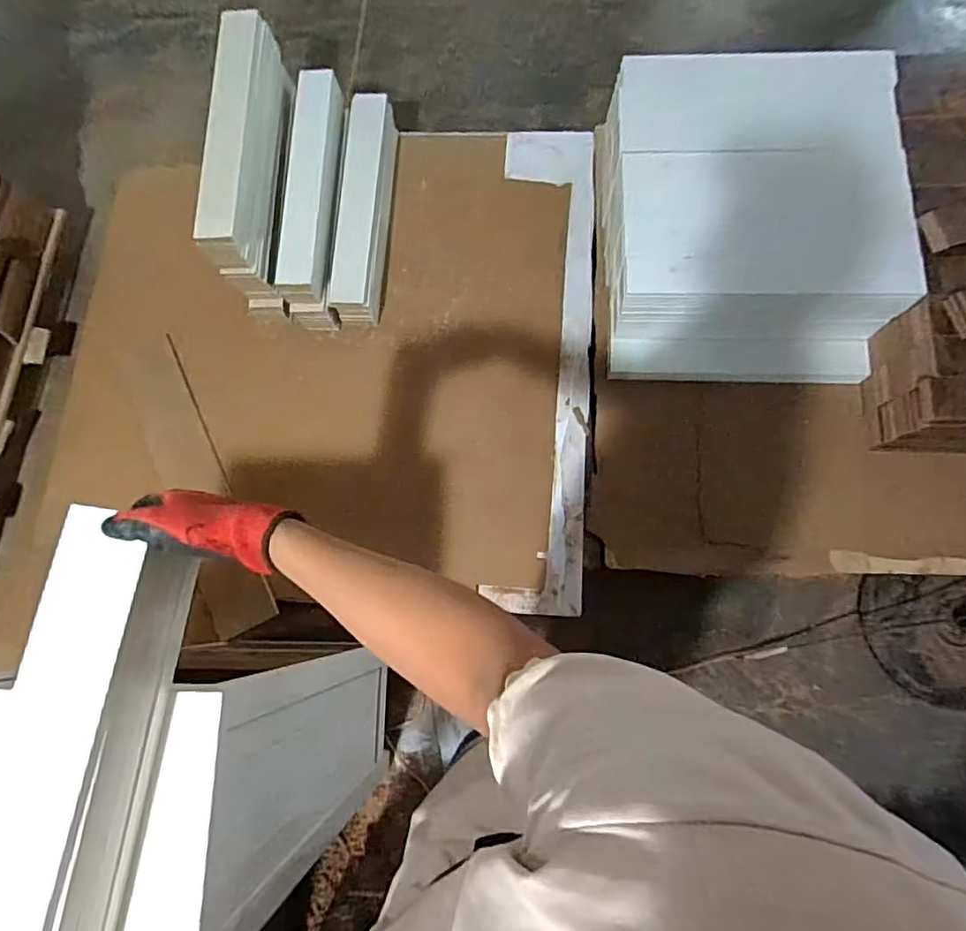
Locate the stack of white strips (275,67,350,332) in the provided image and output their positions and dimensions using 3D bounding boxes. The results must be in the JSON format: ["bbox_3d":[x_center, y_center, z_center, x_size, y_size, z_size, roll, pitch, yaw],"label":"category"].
[{"bbox_3d":[-0.384,-0.627,1.375,0.106,0.176,0.570,2,78,4],"label":"stack of white strips"}]

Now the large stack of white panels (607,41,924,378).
[{"bbox_3d":[0.560,-0.513,1.273,0.561,0.344,0.593,0,77,3],"label":"large stack of white panels"}]

